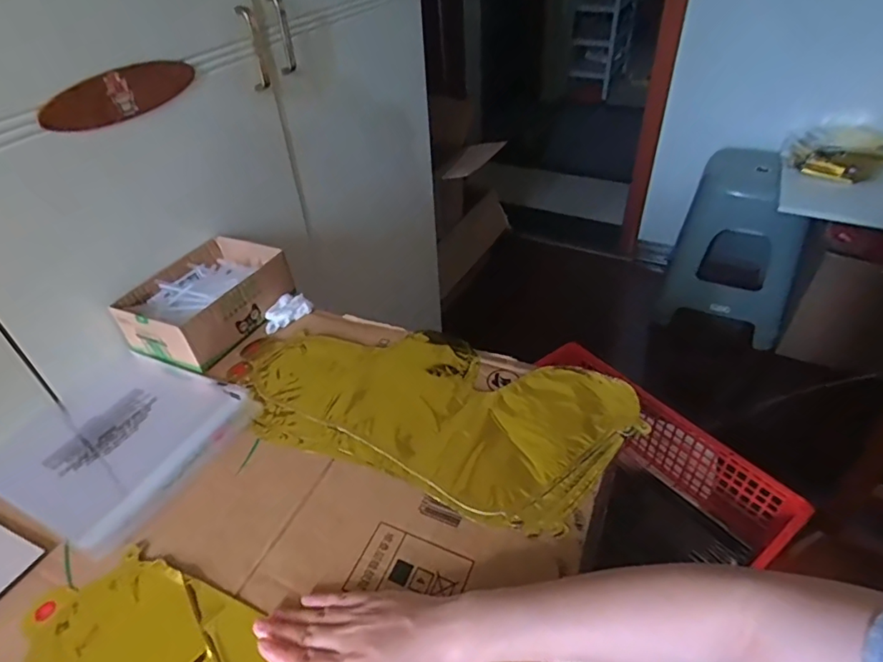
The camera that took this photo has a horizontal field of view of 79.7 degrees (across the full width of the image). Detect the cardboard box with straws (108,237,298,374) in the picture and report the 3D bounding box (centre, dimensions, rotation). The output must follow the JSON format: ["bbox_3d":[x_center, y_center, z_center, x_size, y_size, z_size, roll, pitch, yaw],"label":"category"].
[{"bbox_3d":[-0.308,-0.043,0.699,0.146,0.065,0.193,16,43,22],"label":"cardboard box with straws"}]

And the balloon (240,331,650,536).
[{"bbox_3d":[-0.017,0.072,0.570,0.410,0.011,0.205,13,42,19],"label":"balloon"}]

